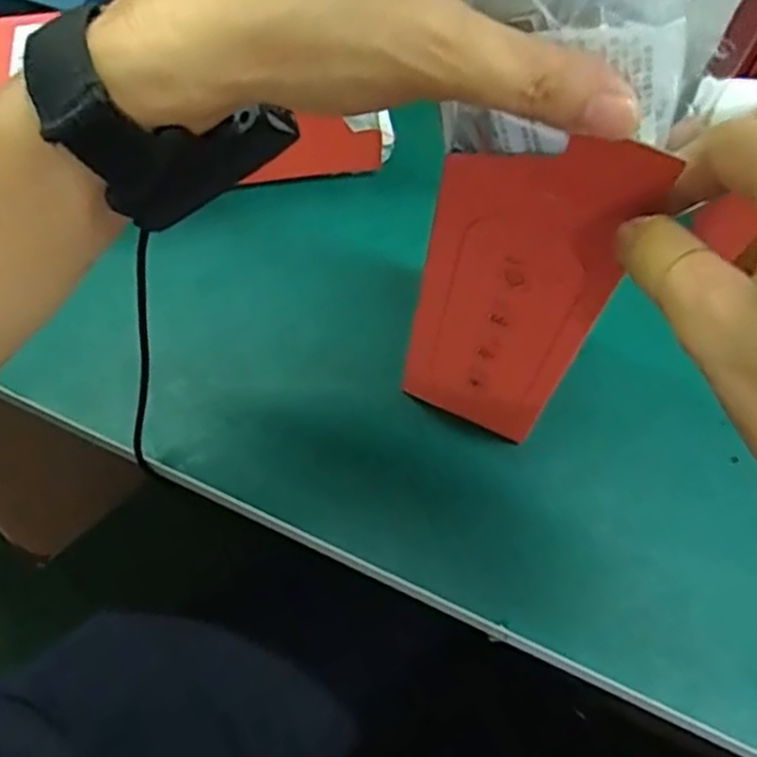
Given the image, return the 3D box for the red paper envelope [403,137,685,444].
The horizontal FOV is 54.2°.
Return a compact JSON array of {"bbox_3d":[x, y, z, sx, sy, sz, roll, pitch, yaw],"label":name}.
[{"bbox_3d":[0.051,-0.029,0.311,0.073,0.213,0.008,27,64,7],"label":"red paper envelope"}]

